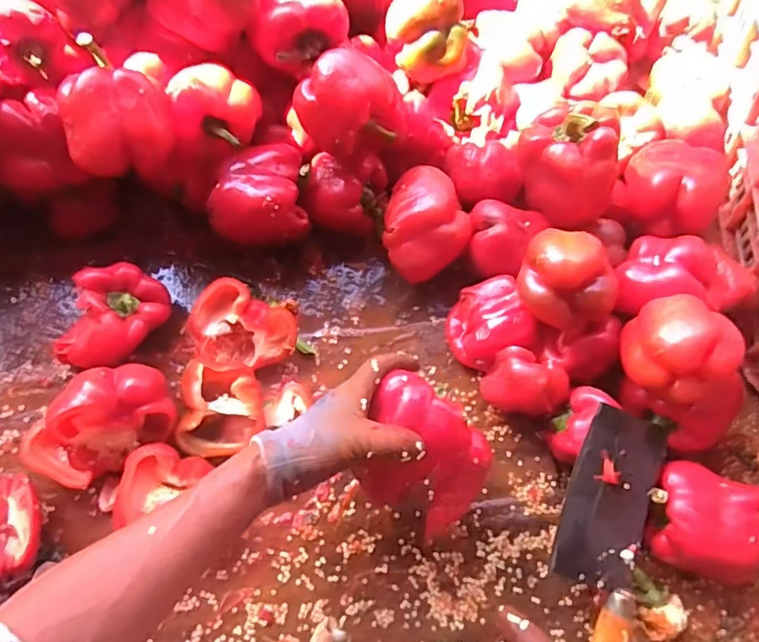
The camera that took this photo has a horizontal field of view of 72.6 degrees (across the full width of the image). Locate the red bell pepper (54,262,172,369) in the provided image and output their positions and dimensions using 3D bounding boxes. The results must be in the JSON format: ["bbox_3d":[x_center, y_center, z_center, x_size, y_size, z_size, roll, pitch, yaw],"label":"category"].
[{"bbox_3d":[-0.274,0.000,0.533,0.092,0.068,0.110,15,72,3],"label":"red bell pepper"}]

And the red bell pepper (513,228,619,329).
[{"bbox_3d":[0.174,-0.040,0.479,0.082,0.065,0.078,0,70,-1],"label":"red bell pepper"}]

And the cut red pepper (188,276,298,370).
[{"bbox_3d":[-0.139,0.011,0.535,0.099,0.062,0.092,26,73,7],"label":"cut red pepper"}]

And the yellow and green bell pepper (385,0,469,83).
[{"bbox_3d":[0.051,-0.310,0.548,0.088,0.066,0.067,4,70,1],"label":"yellow and green bell pepper"}]

